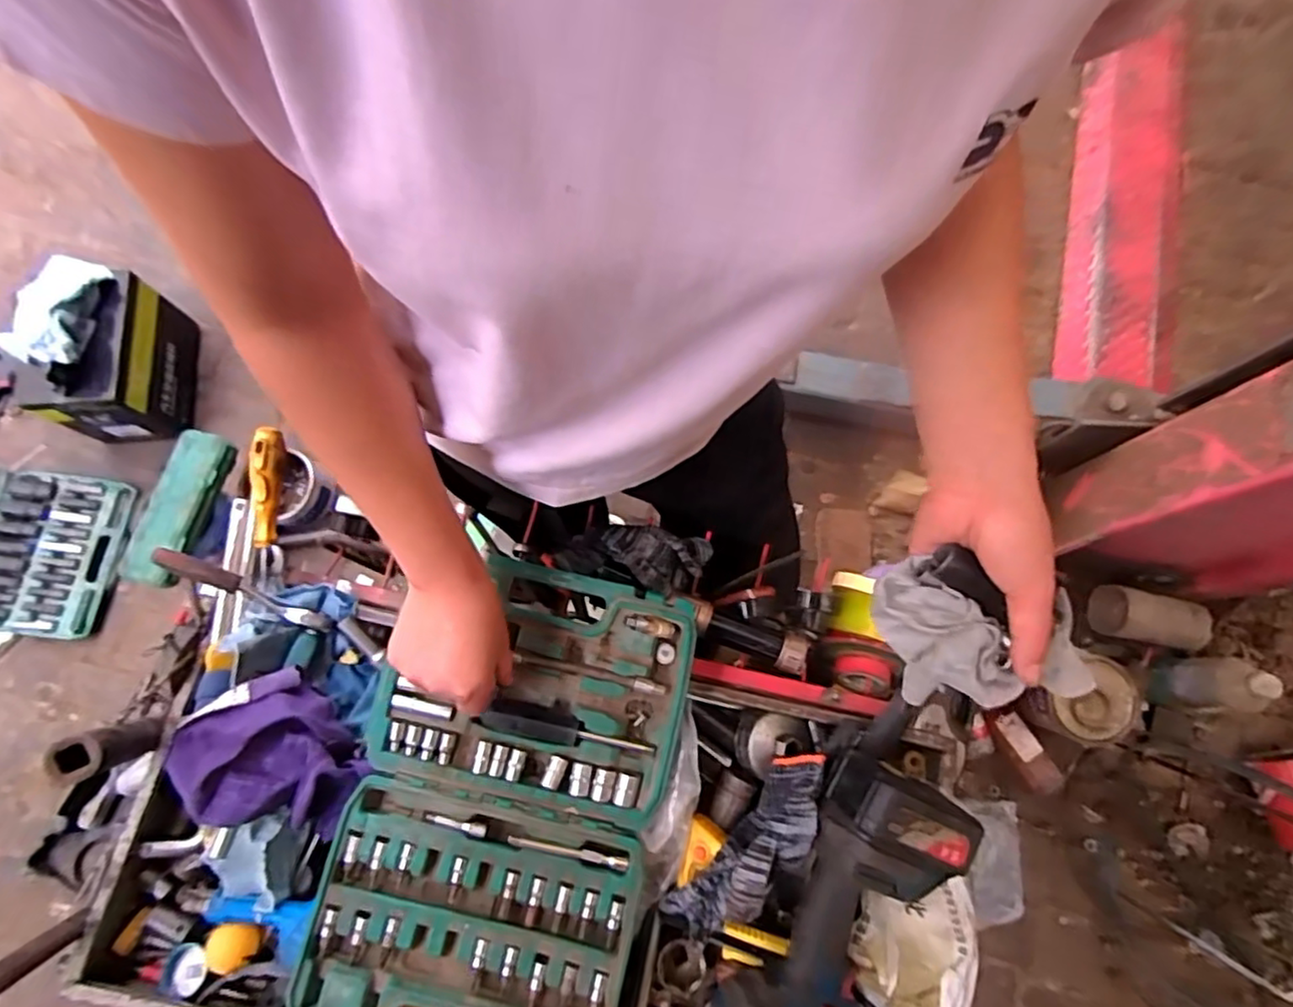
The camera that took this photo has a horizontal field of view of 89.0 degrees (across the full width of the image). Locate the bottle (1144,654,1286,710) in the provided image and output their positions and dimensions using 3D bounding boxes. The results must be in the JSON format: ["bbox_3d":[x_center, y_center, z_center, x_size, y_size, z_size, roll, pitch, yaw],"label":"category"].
[{"bbox_3d":[1.048,0.330,1.209,0.115,0.229,0.094,-5,75,-4],"label":"bottle"}]

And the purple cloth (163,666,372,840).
[{"bbox_3d":[-0.313,0.220,0.550,0.121,0.063,0.128,-38,79,-12],"label":"purple cloth"}]

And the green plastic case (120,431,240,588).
[{"bbox_3d":[-0.828,0.007,1.165,0.097,0.055,0.279,13,74,1],"label":"green plastic case"}]

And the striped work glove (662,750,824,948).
[{"bbox_3d":[0.094,0.285,0.547,0.061,0.063,0.175,43,77,9],"label":"striped work glove"}]

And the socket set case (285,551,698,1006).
[{"bbox_3d":[-0.113,0.244,0.537,0.247,0.051,0.378,13,73,2],"label":"socket set case"}]

